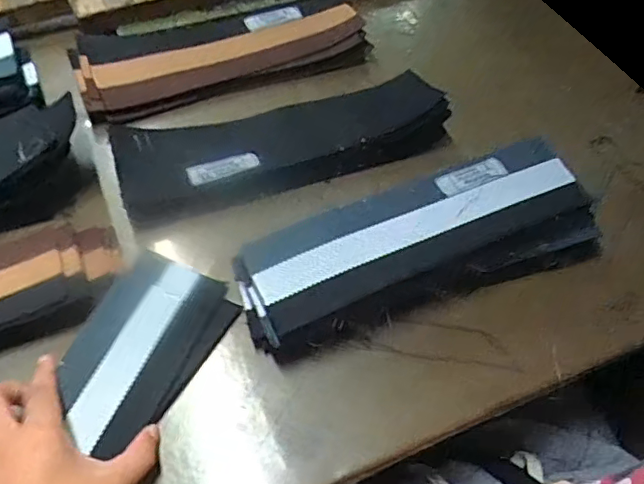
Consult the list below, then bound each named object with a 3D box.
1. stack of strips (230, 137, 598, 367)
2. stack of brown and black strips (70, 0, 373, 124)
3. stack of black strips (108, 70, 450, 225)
[{"bbox_3d":[0.081,0.002,0.455,0.292,0.061,0.091,-18,60,-14],"label":"stack of strips"},{"bbox_3d":[-0.103,-0.205,0.592,0.291,0.034,0.116,-18,60,-14],"label":"stack of brown and black strips"},{"bbox_3d":[-0.032,-0.098,0.517,0.299,0.031,0.098,-15,60,-13],"label":"stack of black strips"}]

